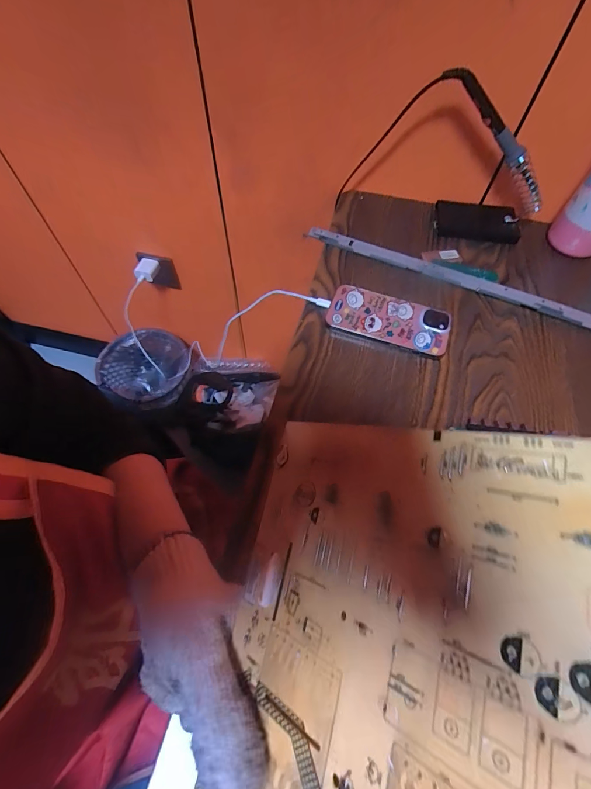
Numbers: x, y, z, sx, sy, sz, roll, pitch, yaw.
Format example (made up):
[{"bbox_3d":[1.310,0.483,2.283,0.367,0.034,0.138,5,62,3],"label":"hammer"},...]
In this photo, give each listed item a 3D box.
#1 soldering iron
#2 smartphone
[{"bbox_3d":[0.257,-0.305,0.438,0.229,0.031,0.024,27,54,-33],"label":"soldering iron"},{"bbox_3d":[0.112,-0.092,0.427,0.143,0.009,0.069,17,61,8],"label":"smartphone"}]

